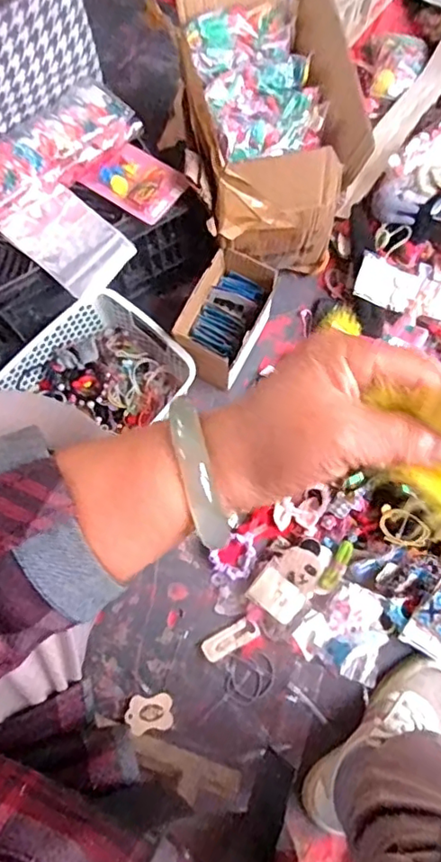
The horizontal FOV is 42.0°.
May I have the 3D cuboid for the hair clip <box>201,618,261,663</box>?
[{"bbox_3d":[0.012,0.271,0.741,0.073,0.011,0.031,-30,78,-6],"label":"hair clip"}]

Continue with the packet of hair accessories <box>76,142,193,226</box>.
[{"bbox_3d":[-0.101,-0.299,0.687,0.110,0.019,0.076,39,81,9],"label":"packet of hair accessories"}]

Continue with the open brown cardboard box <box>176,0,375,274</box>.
[{"bbox_3d":[0.055,-0.409,0.756,0.185,0.213,0.341,-10,77,-1],"label":"open brown cardboard box"}]

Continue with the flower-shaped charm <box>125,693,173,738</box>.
[{"bbox_3d":[-0.089,0.353,0.718,0.057,0.004,0.043,-8,54,-6],"label":"flower-shaped charm"}]

